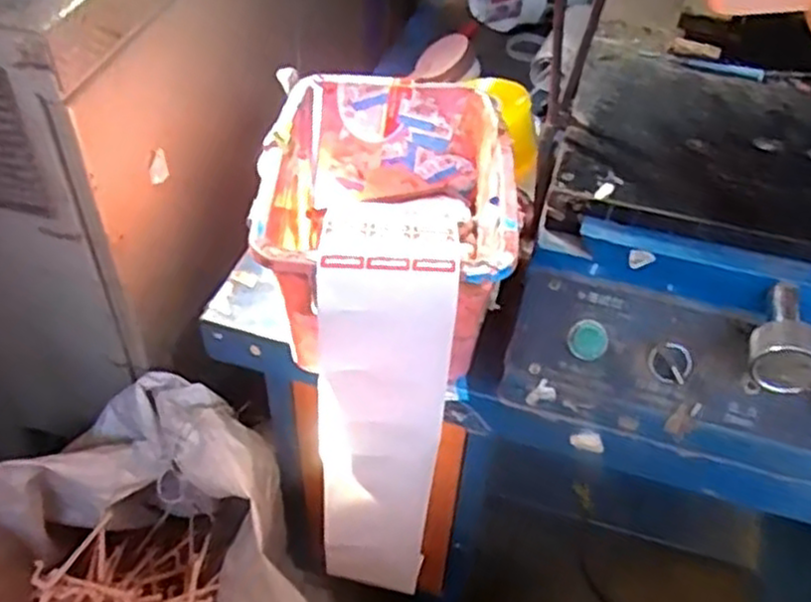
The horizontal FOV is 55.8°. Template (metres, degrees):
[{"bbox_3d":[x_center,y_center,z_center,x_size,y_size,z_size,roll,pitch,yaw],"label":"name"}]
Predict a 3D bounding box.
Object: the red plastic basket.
[{"bbox_3d":[-0.015,-0.061,0.578,0.175,0.114,0.216,3,45,0],"label":"red plastic basket"}]

